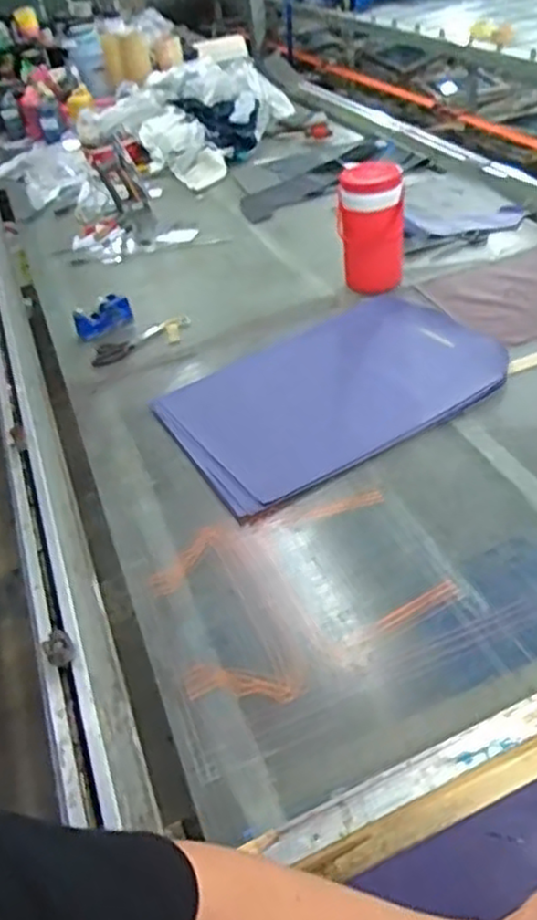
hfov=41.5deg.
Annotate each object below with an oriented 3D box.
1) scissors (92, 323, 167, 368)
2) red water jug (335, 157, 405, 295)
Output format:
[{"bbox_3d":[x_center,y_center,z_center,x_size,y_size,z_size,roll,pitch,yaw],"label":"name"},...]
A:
[{"bbox_3d":[-0.324,-0.267,1.617,0.086,0.017,0.195,23,48,32],"label":"scissors"},{"bbox_3d":[0.233,-0.527,1.621,0.142,0.252,0.160,-3,40,8],"label":"red water jug"}]

